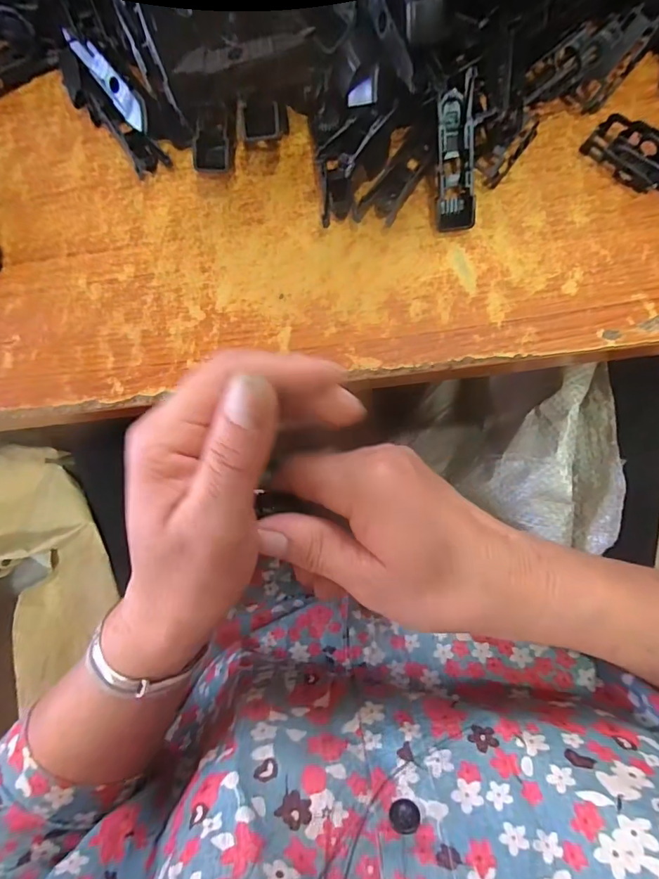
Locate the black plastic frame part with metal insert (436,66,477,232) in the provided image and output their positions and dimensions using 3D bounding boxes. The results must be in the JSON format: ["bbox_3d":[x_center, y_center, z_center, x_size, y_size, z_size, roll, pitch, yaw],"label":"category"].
[{"bbox_3d":[0.063,-0.140,0.228,0.019,0.013,0.066,-2,104,5],"label":"black plastic frame part with metal insert"}]

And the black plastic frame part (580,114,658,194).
[{"bbox_3d":[0.155,-0.142,0.231,0.051,0.013,0.022,33,88,8],"label":"black plastic frame part"}]

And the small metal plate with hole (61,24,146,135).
[{"bbox_3d":[-0.121,-0.196,0.251,0.011,0.011,0.061,-39,82,1],"label":"small metal plate with hole"}]

